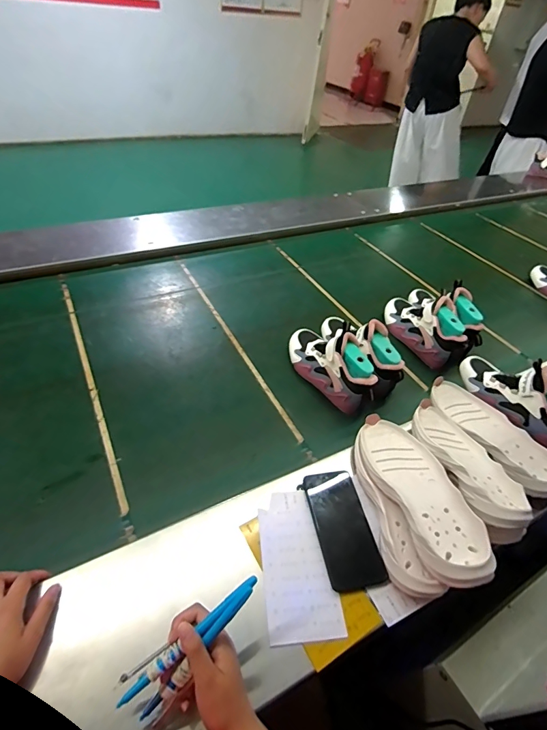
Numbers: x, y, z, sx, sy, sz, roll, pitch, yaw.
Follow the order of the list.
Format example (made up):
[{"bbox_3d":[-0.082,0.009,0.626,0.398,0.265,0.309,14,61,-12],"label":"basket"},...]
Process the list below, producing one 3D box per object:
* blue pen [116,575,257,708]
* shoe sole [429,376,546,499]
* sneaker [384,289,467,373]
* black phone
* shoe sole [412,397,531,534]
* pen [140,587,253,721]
[{"bbox_3d":[-0.085,0.279,0.401,0.163,0.019,0.015,-38,58,-18],"label":"blue pen"},{"bbox_3d":[0.385,0.115,0.686,0.108,0.038,0.258,-20,52,-21],"label":"shoe sole"},{"bbox_3d":[0.334,-0.092,0.912,0.111,0.137,0.229,-19,51,-20],"label":"sneaker"},{"bbox_3d":[0.100,0.233,0.568,0.081,0.014,0.164,-9,49,-13],"label":"black phone"},{"bbox_3d":[0.302,0.144,0.610,0.094,0.033,0.235,-6,35,-11],"label":"shoe sole"},{"bbox_3d":[-0.077,0.294,0.397,0.013,0.014,0.157,38,85,28],"label":"pen"}]

